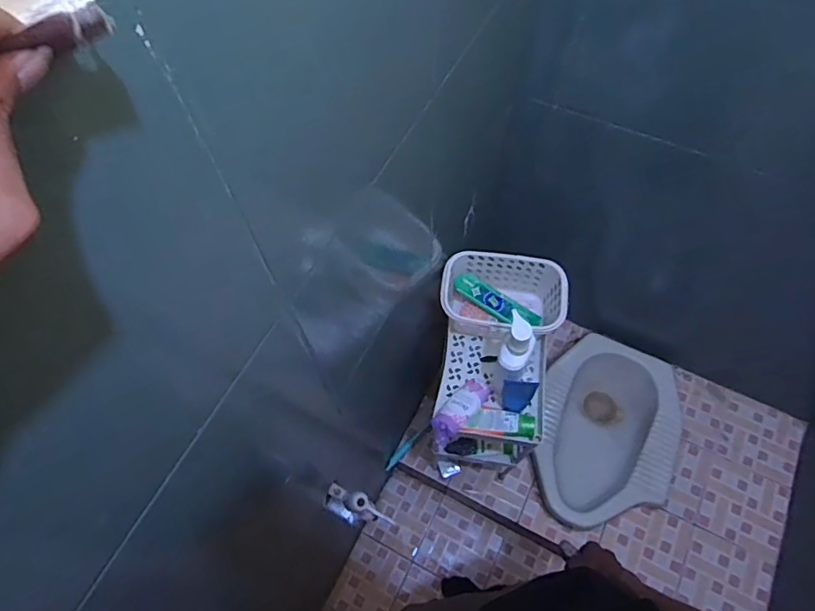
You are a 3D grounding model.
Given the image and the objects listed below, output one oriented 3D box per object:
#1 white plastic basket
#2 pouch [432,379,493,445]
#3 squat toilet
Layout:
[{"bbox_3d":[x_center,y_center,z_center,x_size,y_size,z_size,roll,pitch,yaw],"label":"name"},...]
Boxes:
[{"bbox_3d":[0.184,-0.009,1.044,0.236,0.114,0.153,8,65,5],"label":"white plastic basket"},{"bbox_3d":[0.101,0.191,0.990,0.058,0.041,0.160,36,51,16],"label":"pouch"},{"bbox_3d":[0.550,0.389,1.527,0.386,0.219,0.516,23,67,12],"label":"squat toilet"}]

